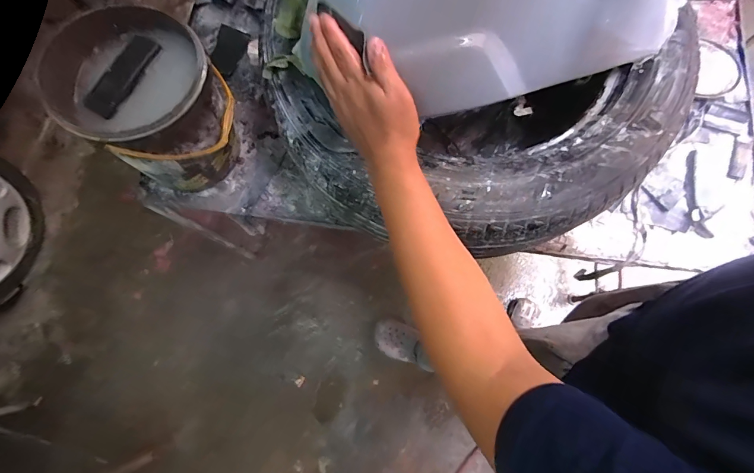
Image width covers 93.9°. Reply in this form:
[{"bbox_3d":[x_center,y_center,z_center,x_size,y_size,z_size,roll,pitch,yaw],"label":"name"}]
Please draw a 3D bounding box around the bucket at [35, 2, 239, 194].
[{"bbox_3d":[-0.350,-0.215,0.607,0.198,0.218,0.188,-1,76,4],"label":"bucket"}]

